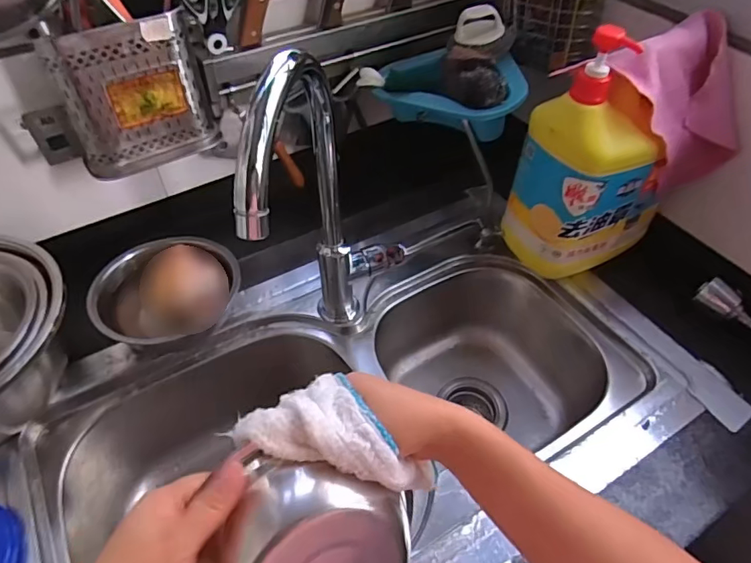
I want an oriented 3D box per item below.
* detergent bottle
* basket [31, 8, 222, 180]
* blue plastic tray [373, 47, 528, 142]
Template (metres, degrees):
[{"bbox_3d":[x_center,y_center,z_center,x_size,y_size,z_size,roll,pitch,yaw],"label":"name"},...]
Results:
[{"bbox_3d":[0.278,-0.147,0.645,0.156,0.312,0.107,-17,52,-15],"label":"detergent bottle"},{"bbox_3d":[-0.264,-0.219,0.588,0.164,0.150,0.076,-24,54,-20],"label":"basket"},{"bbox_3d":[0.101,-0.261,0.704,0.203,0.070,0.121,21,52,15],"label":"blue plastic tray"}]

